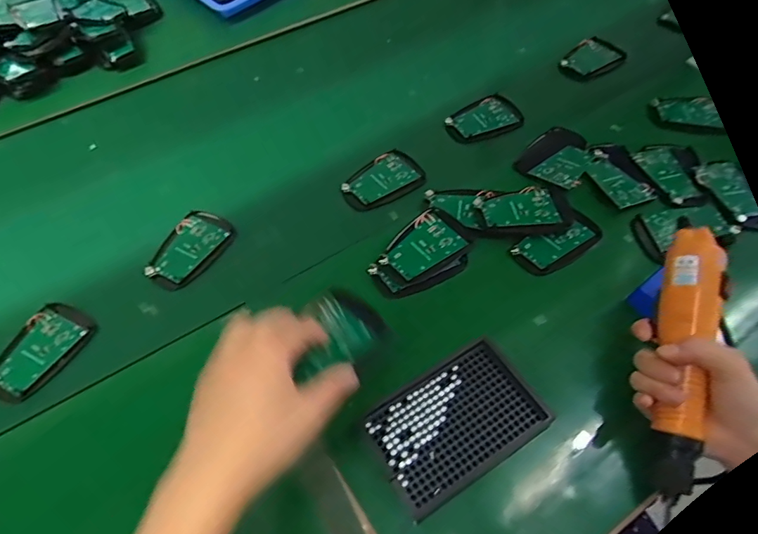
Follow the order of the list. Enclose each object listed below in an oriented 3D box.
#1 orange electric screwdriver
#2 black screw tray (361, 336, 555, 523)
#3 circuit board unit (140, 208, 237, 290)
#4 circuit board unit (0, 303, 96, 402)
[{"bbox_3d":[0.245,0.047,0.375,0.039,0.042,0.162,12,75,8],"label":"orange electric screwdriver"},{"bbox_3d":[0.062,0.125,0.398,0.133,0.010,0.089,-29,62,-16],"label":"black screw tray"},{"bbox_3d":[-0.209,-0.020,0.531,0.062,0.017,0.095,32,64,19],"label":"circuit board unit"},{"bbox_3d":[-0.325,0.081,0.465,0.061,0.010,0.096,23,62,15],"label":"circuit board unit"}]

